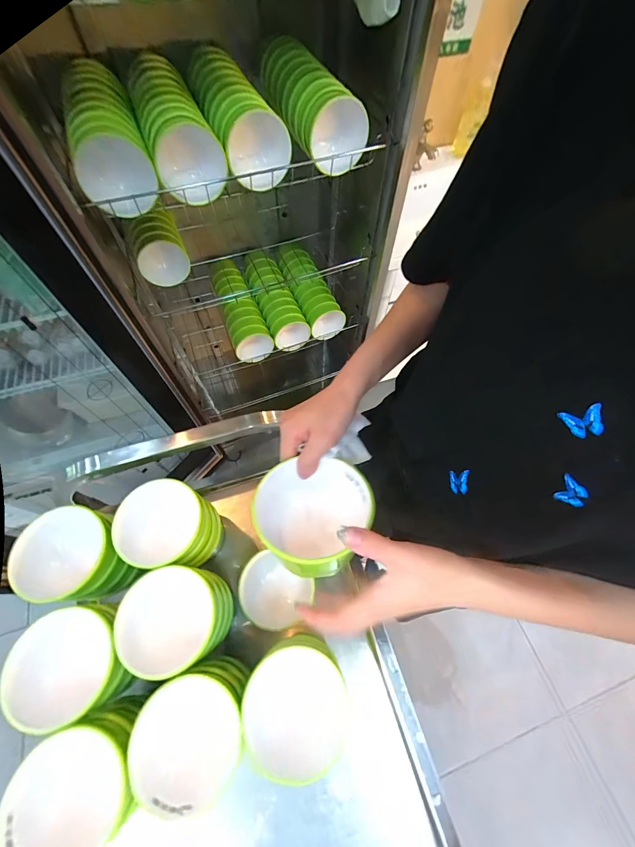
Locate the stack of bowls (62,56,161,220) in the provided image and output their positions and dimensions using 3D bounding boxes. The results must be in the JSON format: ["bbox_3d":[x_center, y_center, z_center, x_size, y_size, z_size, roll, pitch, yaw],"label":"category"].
[{"bbox_3d":[-0.372,-0.502,0.564,0.122,0.099,0.333,-21,66,-11],"label":"stack of bowls"}]

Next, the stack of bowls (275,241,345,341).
[{"bbox_3d":[-0.024,-0.402,1.002,0.116,0.105,0.286,-23,67,-12],"label":"stack of bowls"}]

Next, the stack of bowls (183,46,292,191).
[{"bbox_3d":[-0.151,-0.579,0.609,0.113,0.103,0.348,-20,66,-10],"label":"stack of bowls"}]

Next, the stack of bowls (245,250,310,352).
[{"bbox_3d":[-0.130,-0.378,0.993,0.110,0.126,0.309,-20,66,-11],"label":"stack of bowls"}]

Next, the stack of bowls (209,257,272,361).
[{"bbox_3d":[-0.239,-0.357,0.986,0.113,0.104,0.353,-19,66,-10],"label":"stack of bowls"}]

